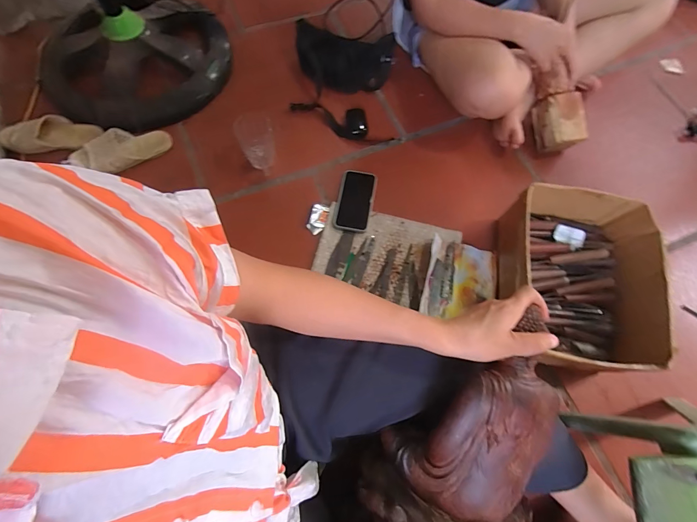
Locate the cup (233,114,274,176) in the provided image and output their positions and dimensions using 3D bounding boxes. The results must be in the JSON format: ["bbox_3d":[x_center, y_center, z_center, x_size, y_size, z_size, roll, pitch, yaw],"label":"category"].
[{"bbox_3d":[-0.206,-0.263,0.771,0.079,0.119,0.082,-7,71,-5],"label":"cup"}]

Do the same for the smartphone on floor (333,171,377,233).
[{"bbox_3d":[0.016,-0.140,0.786,0.082,0.011,0.156,12,70,1],"label":"smartphone on floor"}]

